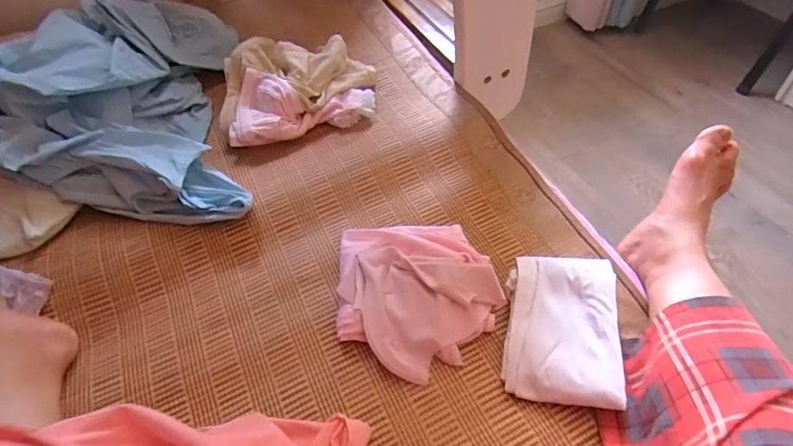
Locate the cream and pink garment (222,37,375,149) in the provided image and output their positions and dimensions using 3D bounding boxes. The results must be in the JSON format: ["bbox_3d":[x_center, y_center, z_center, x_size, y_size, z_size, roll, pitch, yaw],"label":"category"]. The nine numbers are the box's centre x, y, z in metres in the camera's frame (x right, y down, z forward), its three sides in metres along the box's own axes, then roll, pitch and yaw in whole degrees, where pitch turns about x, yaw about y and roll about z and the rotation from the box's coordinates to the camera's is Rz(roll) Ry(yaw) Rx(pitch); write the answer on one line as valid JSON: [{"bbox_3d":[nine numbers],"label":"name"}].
[{"bbox_3d":[-0.143,-0.205,0.699,0.221,0.060,0.183,-7,50,-4],"label":"cream and pink garment"}]

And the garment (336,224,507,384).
[{"bbox_3d":[0.020,0.066,0.511,0.167,0.032,0.179,-7,50,-4],"label":"garment"}]

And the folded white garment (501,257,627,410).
[{"bbox_3d":[0.162,0.102,0.477,0.104,0.037,0.150,7,50,7],"label":"folded white garment"}]

